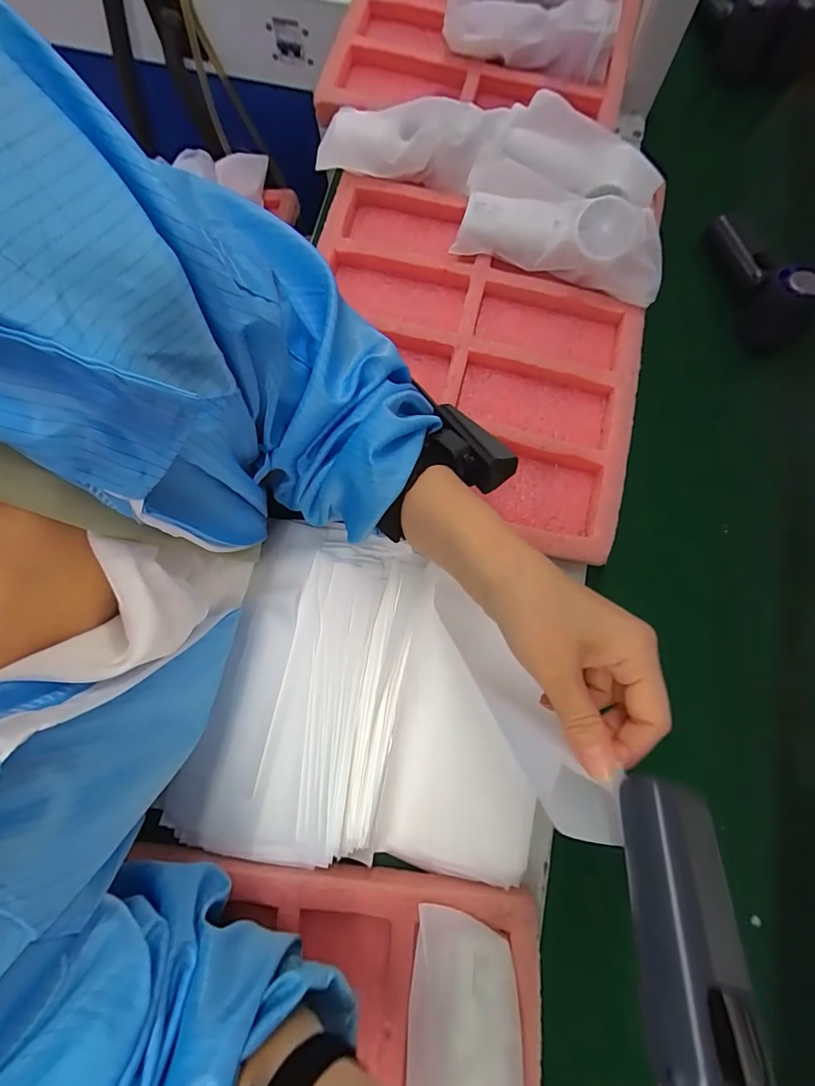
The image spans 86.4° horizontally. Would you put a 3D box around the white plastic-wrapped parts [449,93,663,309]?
[{"bbox_3d":[0.160,-0.328,0.422,0.198,0.063,0.141,21,77,5],"label":"white plastic-wrapped parts"}]

